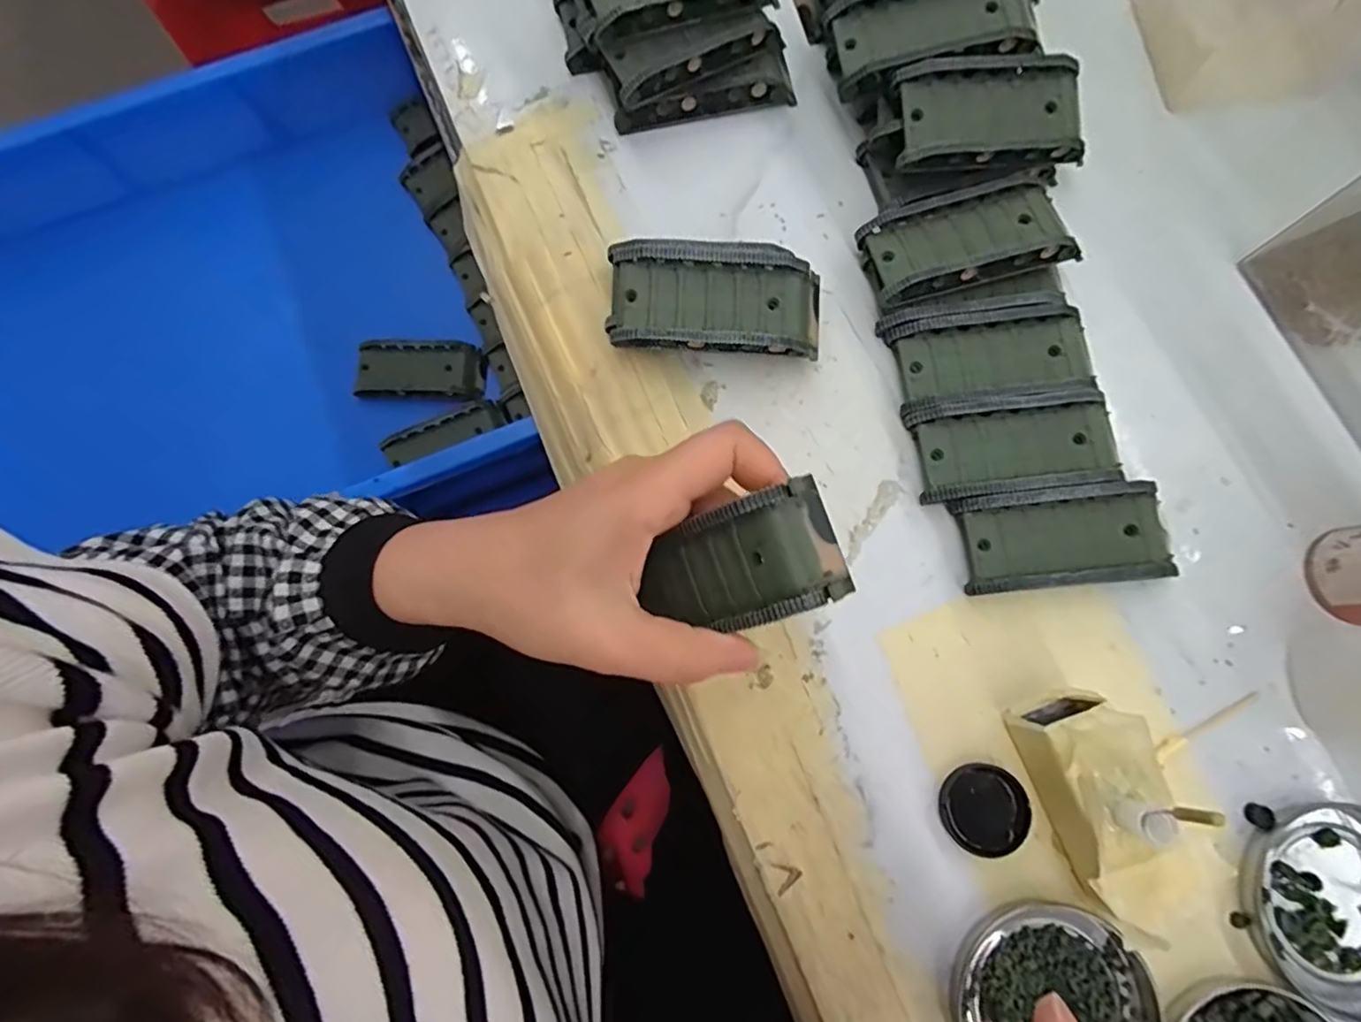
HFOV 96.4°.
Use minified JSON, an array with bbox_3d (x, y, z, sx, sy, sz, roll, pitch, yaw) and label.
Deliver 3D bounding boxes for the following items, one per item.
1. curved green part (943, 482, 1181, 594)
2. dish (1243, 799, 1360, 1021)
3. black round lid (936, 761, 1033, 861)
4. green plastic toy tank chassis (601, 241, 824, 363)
[{"bbox_3d":[0.172,0.012,0.275,0.089,0.017,0.043,-5,80,0],"label":"curved green part"},{"bbox_3d":[0.274,0.163,0.249,0.073,0.009,0.079,0,80,1],"label":"dish"},{"bbox_3d":[0.130,0.127,0.258,0.035,0.009,0.035,0,80,1],"label":"black round lid"},{"bbox_3d":[0.017,-0.097,0.290,0.098,0.034,0.051,6,80,2],"label":"green plastic toy tank chassis"}]

